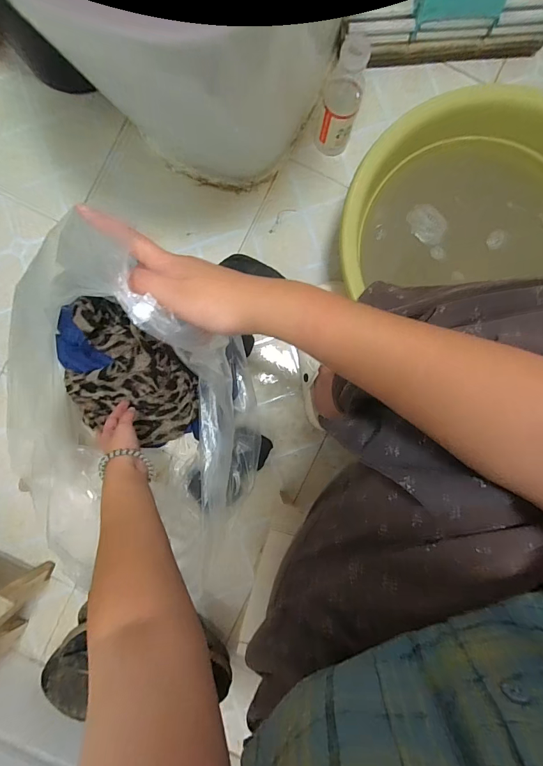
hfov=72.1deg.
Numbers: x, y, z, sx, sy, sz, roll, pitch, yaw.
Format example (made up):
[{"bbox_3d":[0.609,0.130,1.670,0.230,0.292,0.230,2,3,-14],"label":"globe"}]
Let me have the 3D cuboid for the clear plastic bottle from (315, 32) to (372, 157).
[{"bbox_3d":[0.113,-0.454,0.612,0.067,0.191,0.061,0,91,-3],"label":"clear plastic bottle"}]

